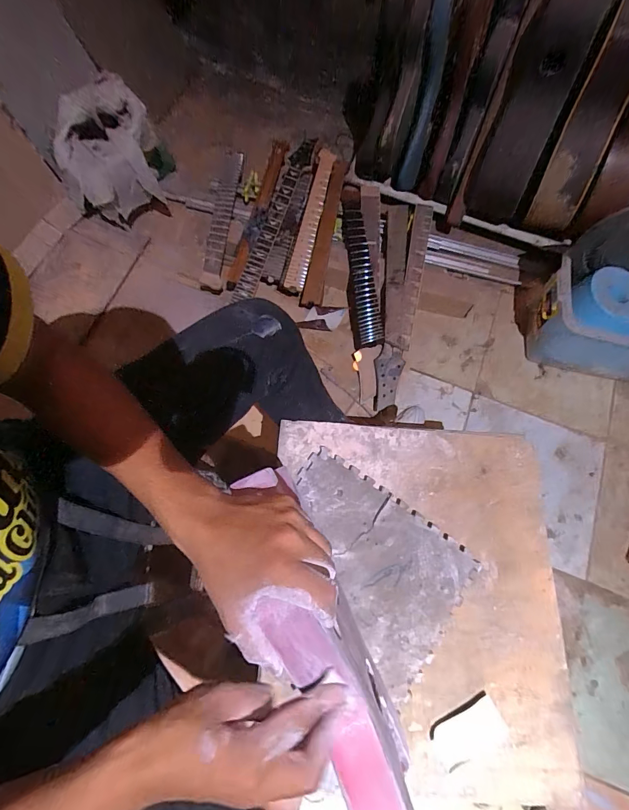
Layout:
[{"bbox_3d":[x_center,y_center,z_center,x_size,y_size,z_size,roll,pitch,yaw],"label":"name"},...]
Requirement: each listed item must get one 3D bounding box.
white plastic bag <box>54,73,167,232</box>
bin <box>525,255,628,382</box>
[{"bbox_3d":[-0.592,-0.713,1.065,0.286,0.248,0.220,-32,76,-11],"label":"white plastic bag"},{"bbox_3d":[0.873,-0.211,1.047,0.459,0.236,0.216,11,73,2],"label":"bin"}]

